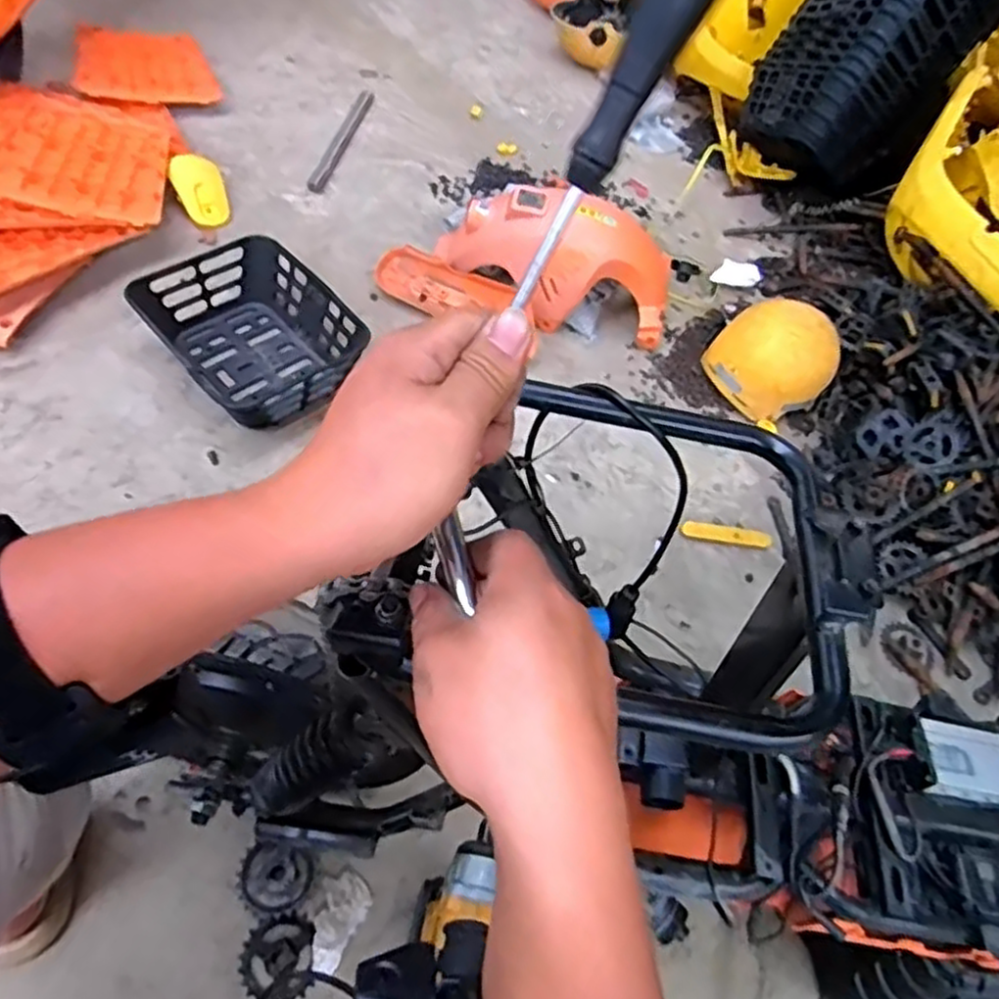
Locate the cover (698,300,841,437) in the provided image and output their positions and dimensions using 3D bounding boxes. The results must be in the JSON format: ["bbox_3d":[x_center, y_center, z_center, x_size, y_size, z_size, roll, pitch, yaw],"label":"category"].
[{"bbox_3d":[0.466,-0.243,1.242,0.203,0.141,0.166,35,59,14],"label":"cover"}]

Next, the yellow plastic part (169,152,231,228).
[{"bbox_3d":[-0.552,-0.572,1.336,0.100,0.018,0.161,-1,72,-39],"label":"yellow plastic part"}]

